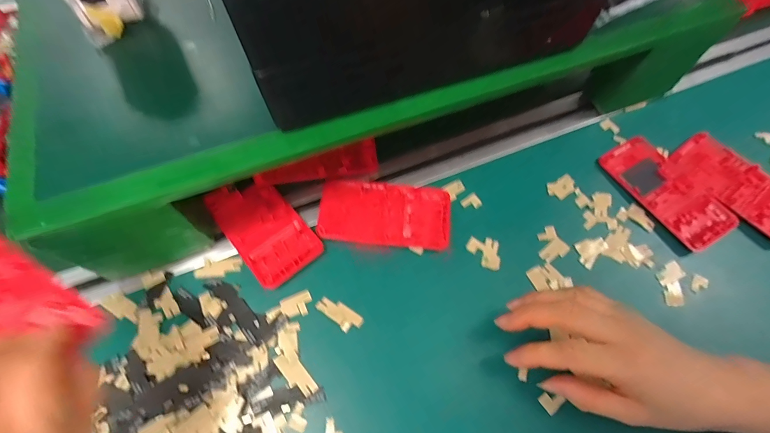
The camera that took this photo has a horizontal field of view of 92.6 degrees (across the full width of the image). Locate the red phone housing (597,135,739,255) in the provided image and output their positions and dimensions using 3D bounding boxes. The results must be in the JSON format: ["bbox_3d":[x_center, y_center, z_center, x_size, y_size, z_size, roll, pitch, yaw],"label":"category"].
[{"bbox_3d":[0.280,-0.029,0.366,0.063,0.013,0.122,-27,66,-13],"label":"red phone housing"}]

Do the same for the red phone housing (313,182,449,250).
[{"bbox_3d":[0.000,-0.003,0.352,0.122,0.013,0.062,5,63,3],"label":"red phone housing"}]

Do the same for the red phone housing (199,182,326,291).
[{"bbox_3d":[-0.114,0.009,0.345,0.061,0.014,0.115,-38,69,-17],"label":"red phone housing"}]

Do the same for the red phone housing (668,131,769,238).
[{"bbox_3d":[0.353,-0.033,0.366,0.064,0.012,0.120,-39,69,-17],"label":"red phone housing"}]

